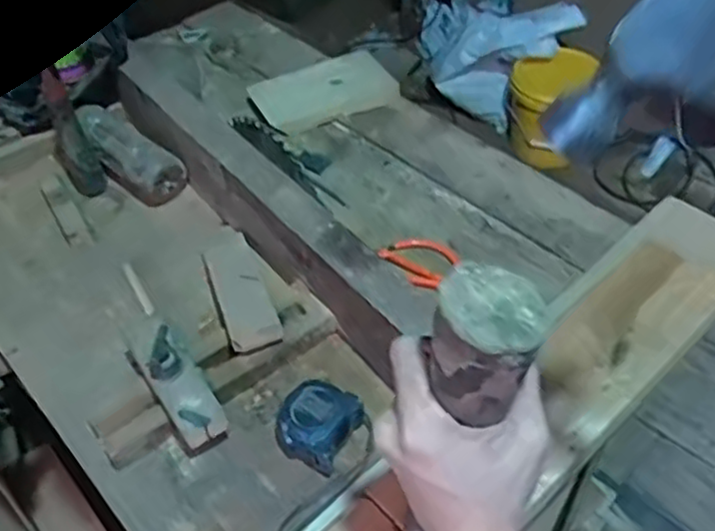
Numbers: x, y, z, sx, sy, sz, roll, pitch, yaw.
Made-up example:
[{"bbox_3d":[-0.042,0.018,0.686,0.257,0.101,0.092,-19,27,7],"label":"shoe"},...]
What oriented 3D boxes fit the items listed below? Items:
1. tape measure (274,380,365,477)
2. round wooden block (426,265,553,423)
[{"bbox_3d":[-0.035,0.142,0.631,0.066,0.038,0.064,24,56,19],"label":"tape measure"},{"bbox_3d":[0.056,0.038,0.319,0.045,0.067,0.046,-1,52,1],"label":"round wooden block"}]

